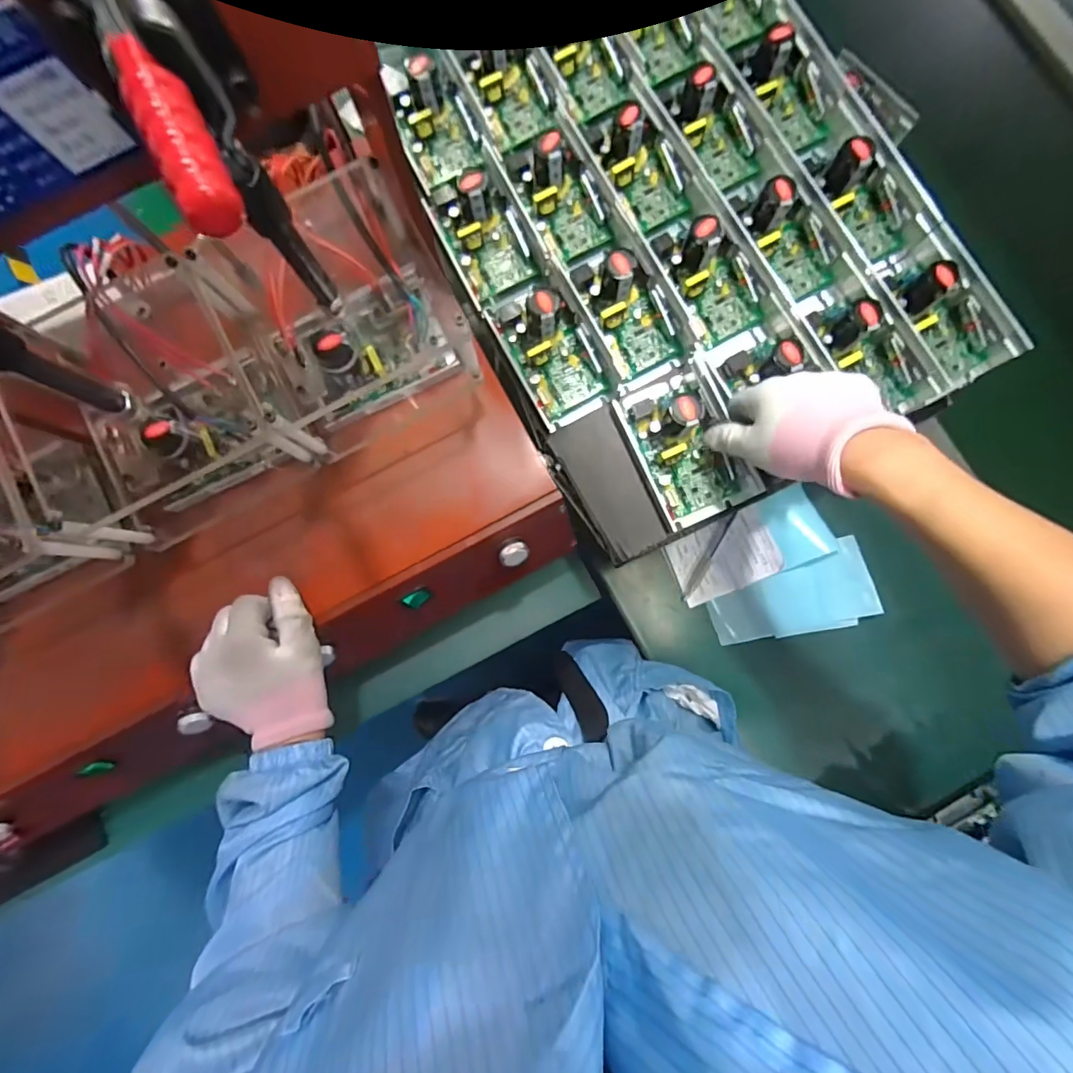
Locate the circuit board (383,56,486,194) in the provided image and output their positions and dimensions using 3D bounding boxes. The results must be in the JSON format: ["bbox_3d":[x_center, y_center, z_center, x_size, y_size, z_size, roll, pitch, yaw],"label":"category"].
[{"bbox_3d":[-0.097,-0.389,0.464,0.061,0.041,0.100,-25,83,-1],"label":"circuit board"}]

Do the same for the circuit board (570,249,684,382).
[{"bbox_3d":[0.078,-0.206,0.443,0.062,0.045,0.114,-29,83,-2],"label":"circuit board"}]

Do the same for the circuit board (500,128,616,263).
[{"bbox_3d":[0.014,-0.327,0.456,0.060,0.037,0.130,-29,83,-2],"label":"circuit board"}]

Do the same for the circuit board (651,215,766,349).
[{"bbox_3d":[0.153,-0.237,0.447,0.063,0.051,0.120,-30,83,-2],"label":"circuit board"}]

